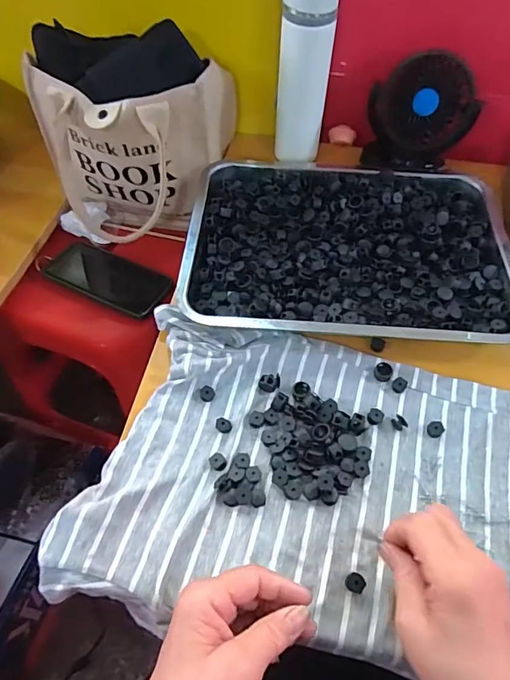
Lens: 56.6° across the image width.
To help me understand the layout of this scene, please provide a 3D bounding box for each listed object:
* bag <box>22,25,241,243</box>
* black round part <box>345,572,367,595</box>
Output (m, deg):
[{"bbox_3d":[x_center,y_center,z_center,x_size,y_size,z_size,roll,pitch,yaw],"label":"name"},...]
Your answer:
[{"bbox_3d":[-0.154,-0.243,0.596,0.216,0.215,0.206,10,58,6],"label":"bag"},{"bbox_3d":[0.076,0.183,0.356,0.015,0.007,0.013,24,60,14],"label":"black round part"}]

